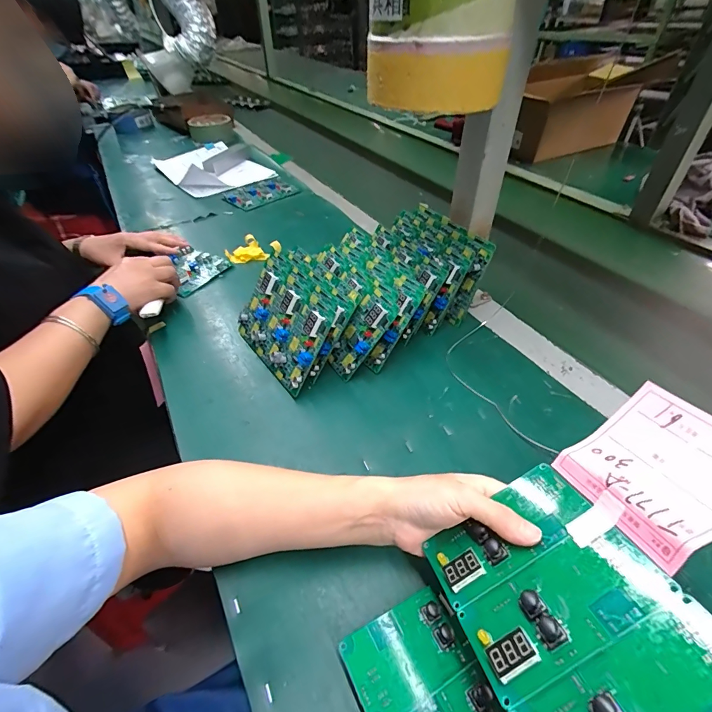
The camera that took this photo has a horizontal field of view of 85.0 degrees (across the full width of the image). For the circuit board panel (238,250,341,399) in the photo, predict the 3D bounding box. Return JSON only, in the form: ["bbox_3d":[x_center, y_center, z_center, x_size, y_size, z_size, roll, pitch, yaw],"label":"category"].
[{"bbox_3d":[-0.084,-0.041,0.452,0.028,0.113,0.145,10,26,-50],"label":"circuit board panel"}]

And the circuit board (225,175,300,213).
[{"bbox_3d":[-0.202,-0.352,0.843,0.158,0.020,0.107,-33,51,-29],"label":"circuit board"}]

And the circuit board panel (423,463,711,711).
[{"bbox_3d":[0.109,0.133,0.208,0.104,0.011,0.145,-34,28,0],"label":"circuit board panel"}]

